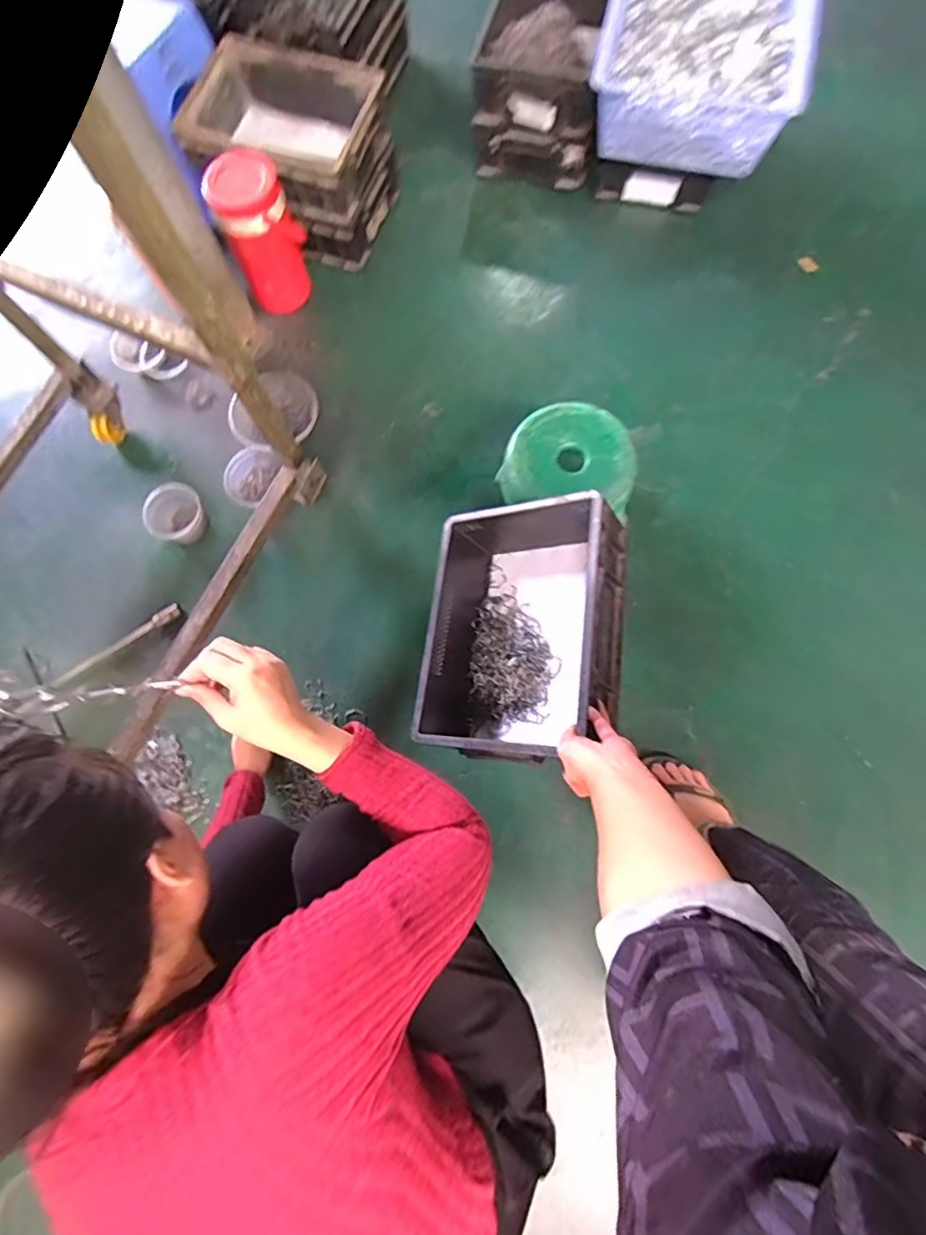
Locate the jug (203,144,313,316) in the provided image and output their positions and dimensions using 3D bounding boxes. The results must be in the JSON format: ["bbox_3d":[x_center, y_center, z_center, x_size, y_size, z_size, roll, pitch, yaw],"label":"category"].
[{"bbox_3d":[-0.376,-0.726,1.079,0.135,0.257,0.109,-23,75,-4],"label":"jug"}]

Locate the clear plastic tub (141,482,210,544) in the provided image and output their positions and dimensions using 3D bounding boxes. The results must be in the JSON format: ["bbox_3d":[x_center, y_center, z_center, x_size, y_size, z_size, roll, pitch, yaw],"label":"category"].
[{"bbox_3d":[-0.529,-0.187,1.060,0.102,0.082,0.089,-43,78,-9],"label":"clear plastic tub"}]

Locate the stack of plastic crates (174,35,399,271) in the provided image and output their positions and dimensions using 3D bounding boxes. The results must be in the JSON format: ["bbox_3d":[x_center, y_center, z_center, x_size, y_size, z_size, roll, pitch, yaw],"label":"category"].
[{"bbox_3d":[-0.324,-0.909,1.123,0.371,0.228,0.258,19,77,7],"label":"stack of plastic crates"}]

